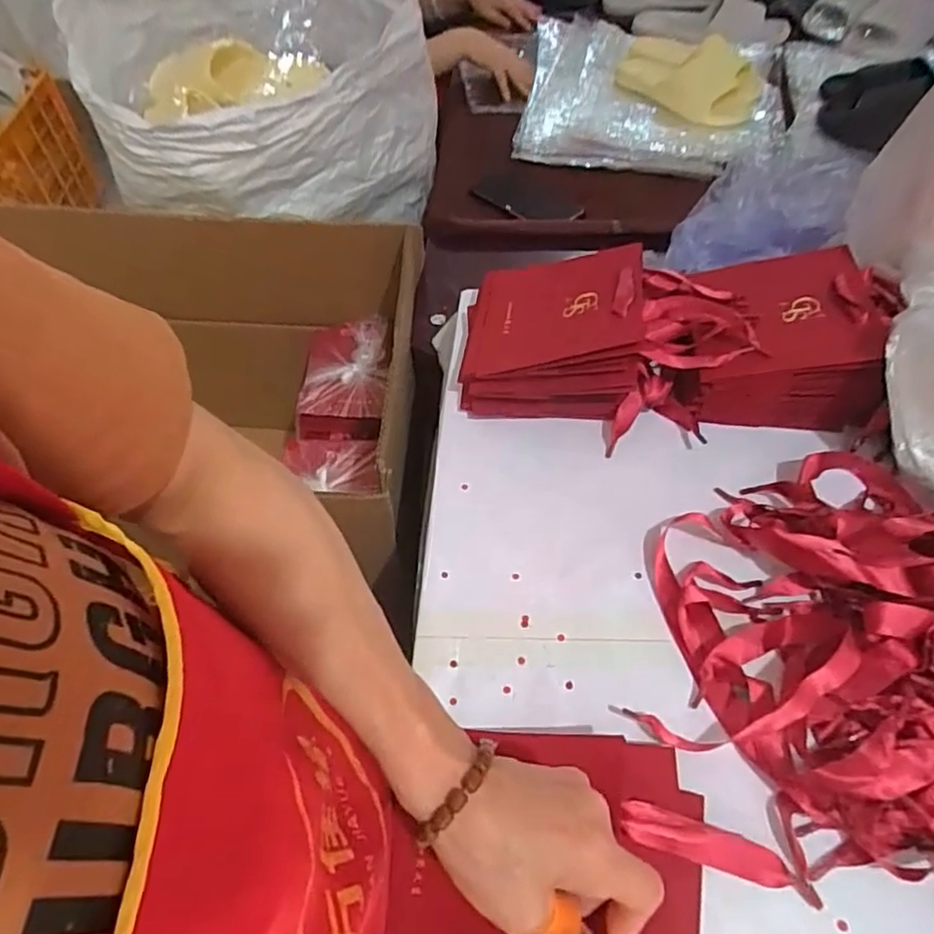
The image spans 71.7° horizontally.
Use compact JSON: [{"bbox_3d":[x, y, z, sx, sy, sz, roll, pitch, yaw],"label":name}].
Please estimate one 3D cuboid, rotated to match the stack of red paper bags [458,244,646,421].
[{"bbox_3d":[0.071,-0.123,0.567,0.145,0.094,0.143,3,53,4],"label":"stack of red paper bags"}]

